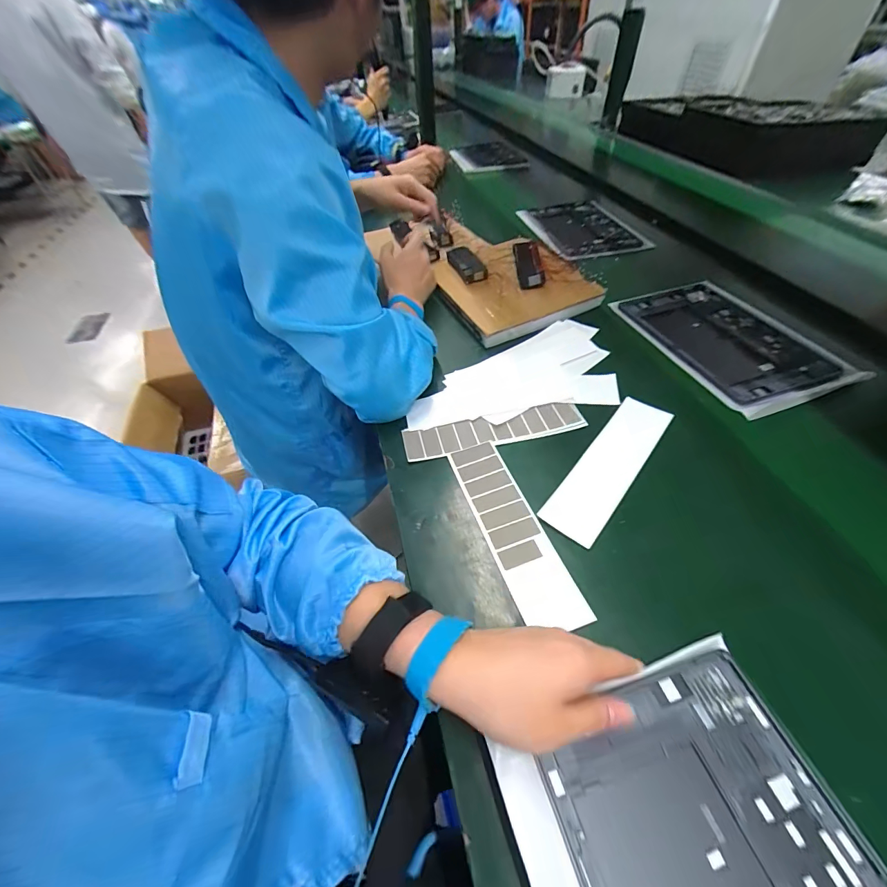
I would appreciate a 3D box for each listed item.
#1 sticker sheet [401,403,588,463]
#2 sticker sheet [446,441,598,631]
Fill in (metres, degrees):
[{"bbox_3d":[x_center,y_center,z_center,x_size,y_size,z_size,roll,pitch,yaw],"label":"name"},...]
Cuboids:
[{"bbox_3d":[0.061,-0.017,0.481,0.218,0.007,0.050,-12,48,-4],"label":"sticker sheet"},{"bbox_3d":[0.067,0.082,0.395,0.058,0.005,0.212,-17,50,-10],"label":"sticker sheet"}]

